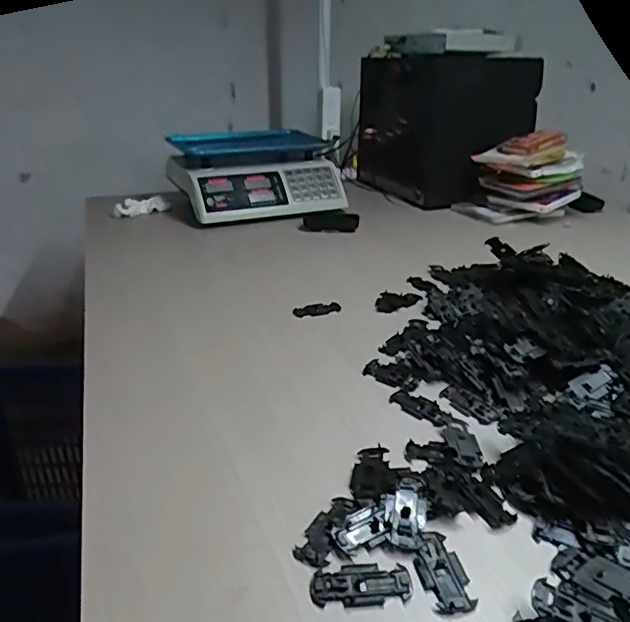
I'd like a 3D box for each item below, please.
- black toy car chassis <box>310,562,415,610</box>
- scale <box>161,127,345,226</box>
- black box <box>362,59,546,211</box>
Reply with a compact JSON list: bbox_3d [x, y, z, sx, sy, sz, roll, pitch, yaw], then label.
[{"bbox_3d":[0.031,0.181,0.375,0.066,0.004,0.031,-3,25,-5],"label":"black toy car chassis"},{"bbox_3d":[-0.134,-0.308,1.271,0.334,0.154,0.327,-12,28,-24],"label":"scale"},{"bbox_3d":[0.300,-0.436,1.345,0.272,0.305,0.327,-12,28,-24],"label":"black box"}]

